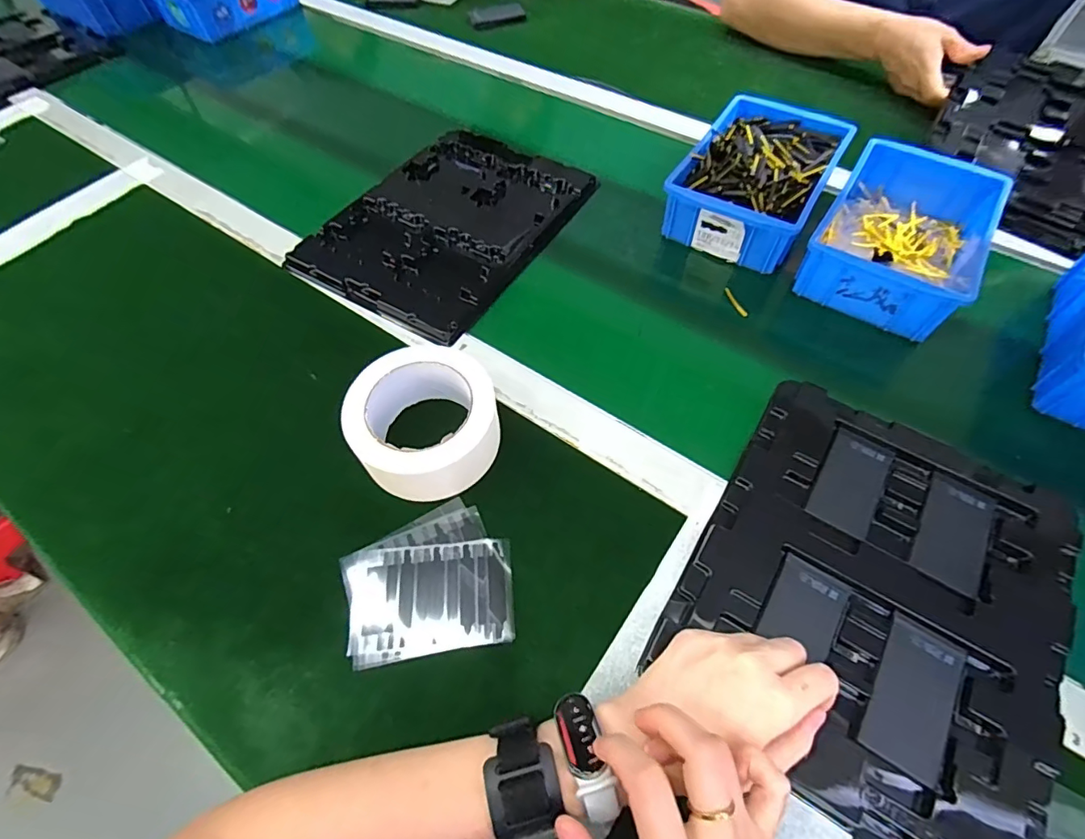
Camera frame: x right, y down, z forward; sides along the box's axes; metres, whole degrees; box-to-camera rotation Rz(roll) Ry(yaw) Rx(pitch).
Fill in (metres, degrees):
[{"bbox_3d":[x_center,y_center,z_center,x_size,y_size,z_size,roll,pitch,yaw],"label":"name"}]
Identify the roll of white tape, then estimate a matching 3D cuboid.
[{"bbox_3d":[-0.092,0.001,0.396,0.108,0.052,0.108,0,59,1],"label":"roll of white tape"}]

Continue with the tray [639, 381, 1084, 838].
[{"bbox_3d":[0.225,0.115,0.345,0.220,0.018,0.274,29,64,17],"label":"tray"}]

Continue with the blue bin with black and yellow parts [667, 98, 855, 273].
[{"bbox_3d":[0.233,-0.260,0.543,0.140,0.058,0.209,28,63,17],"label":"blue bin with black and yellow parts"}]

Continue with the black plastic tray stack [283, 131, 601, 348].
[{"bbox_3d":[-0.101,-0.224,0.561,0.218,0.016,0.296,28,63,16],"label":"black plastic tray stack"}]

